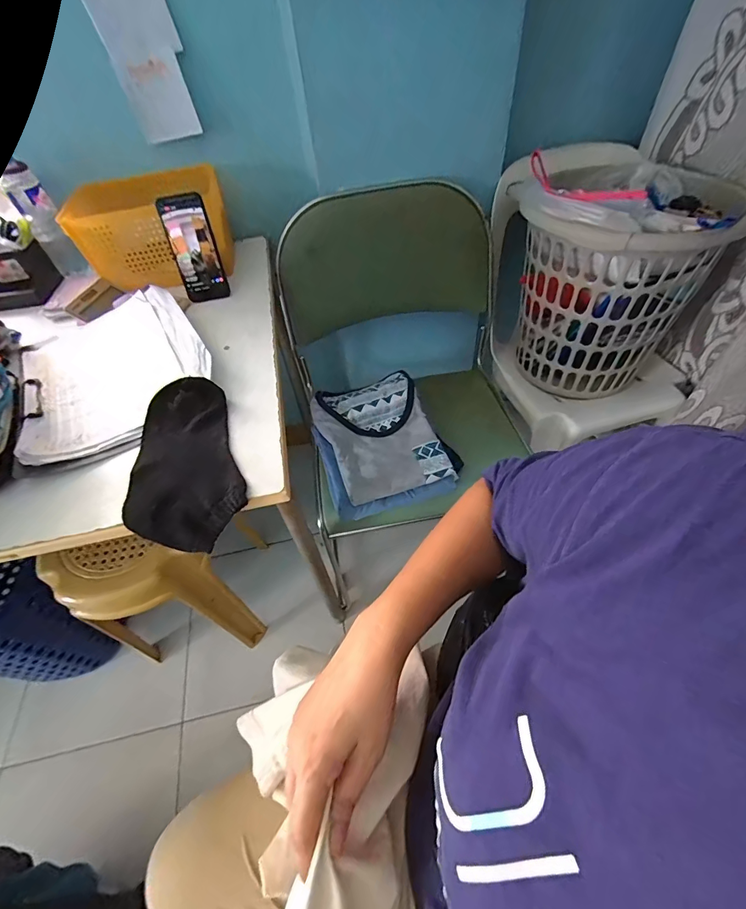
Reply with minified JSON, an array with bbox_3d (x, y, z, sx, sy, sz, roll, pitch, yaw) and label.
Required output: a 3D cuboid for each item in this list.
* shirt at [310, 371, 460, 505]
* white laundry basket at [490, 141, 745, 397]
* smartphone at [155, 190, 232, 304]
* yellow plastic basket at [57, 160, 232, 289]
[{"bbox_3d":[0.007,-0.055,0.756,0.197,0.063,0.277,-22,53,-12],"label":"shirt"},{"bbox_3d":[0.455,-0.376,0.838,0.387,0.404,0.367,36,63,29],"label":"white laundry basket"},{"bbox_3d":[-0.310,-0.353,0.691,0.075,0.163,0.015,-12,31,-4],"label":"smartphone"},{"bbox_3d":[-0.408,-0.425,0.757,0.253,0.139,0.145,-16,52,-8],"label":"yellow plastic basket"}]

